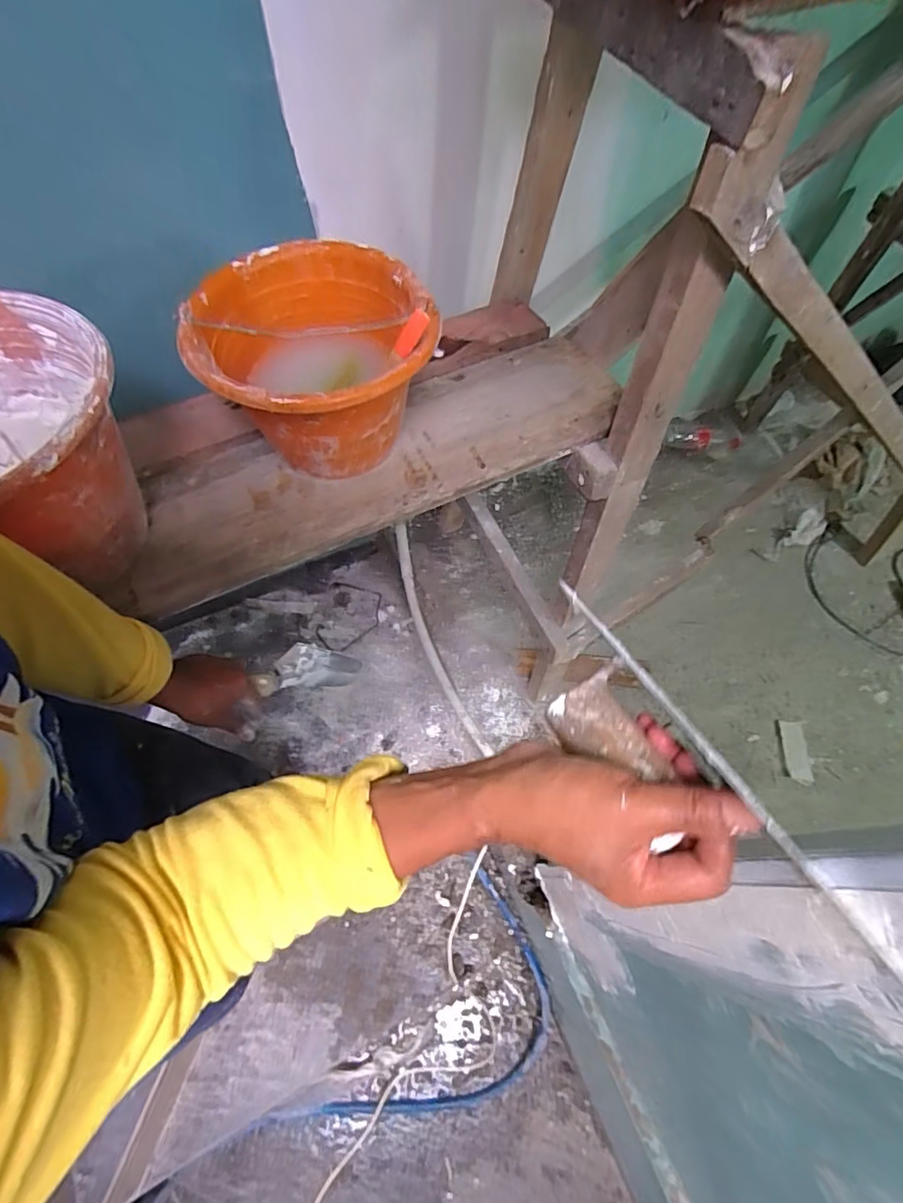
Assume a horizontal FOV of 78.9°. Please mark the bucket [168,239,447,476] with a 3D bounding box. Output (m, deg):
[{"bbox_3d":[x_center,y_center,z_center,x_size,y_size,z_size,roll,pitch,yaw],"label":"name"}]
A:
[{"bbox_3d":[-0.148,-0.258,0.614,0.239,0.185,0.250,1,64,-2],"label":"bucket"}]

